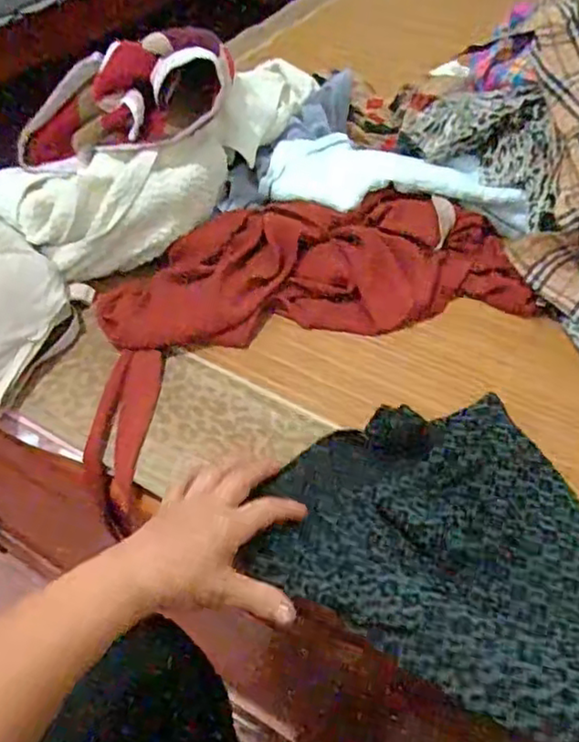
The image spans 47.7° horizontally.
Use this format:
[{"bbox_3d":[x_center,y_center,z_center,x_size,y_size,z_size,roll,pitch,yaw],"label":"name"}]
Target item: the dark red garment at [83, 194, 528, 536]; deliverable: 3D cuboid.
[{"bbox_3d":[0.002,-0.054,0.660,0.472,0.101,0.242,-25,52,-22],"label":"dark red garment"}]

